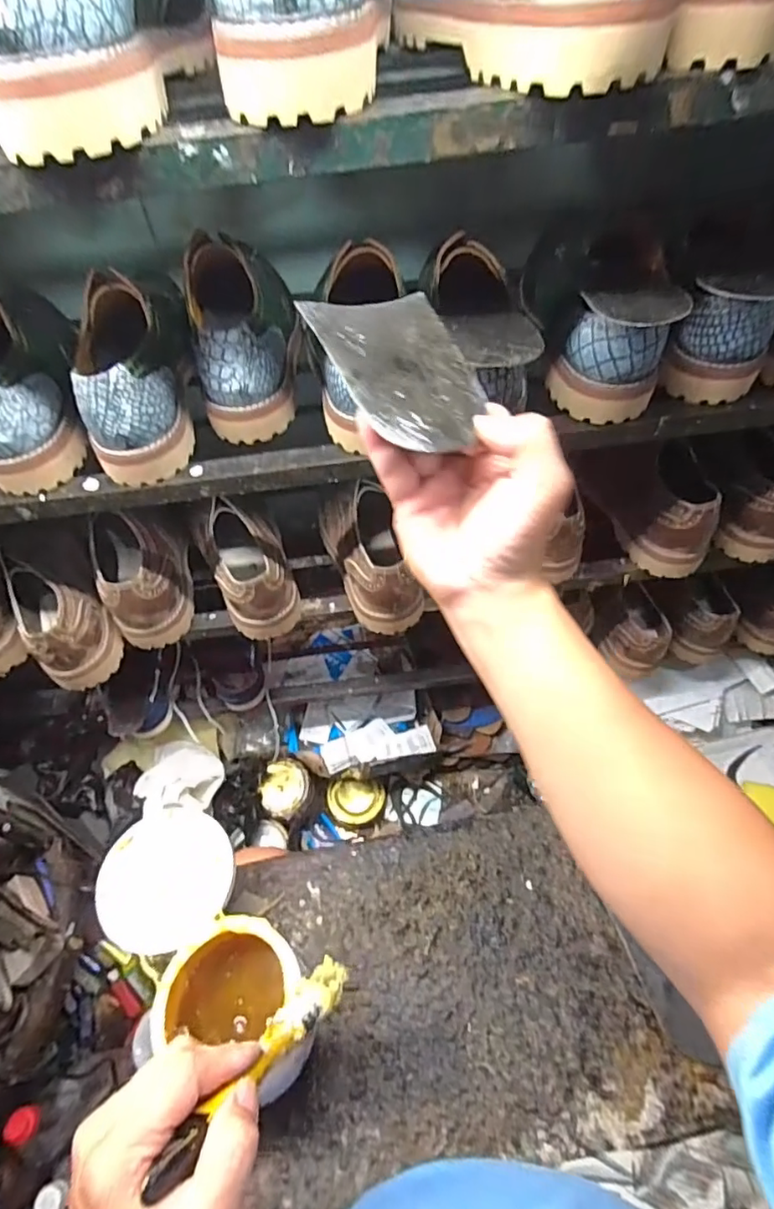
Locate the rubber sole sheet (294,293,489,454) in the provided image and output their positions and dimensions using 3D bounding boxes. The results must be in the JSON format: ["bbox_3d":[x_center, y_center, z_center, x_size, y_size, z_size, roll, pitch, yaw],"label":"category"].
[{"bbox_3d":[0.010,-0.136,0.309,0.076,0.007,0.122,-21,68,-19],"label":"rubber sole sheet"}]

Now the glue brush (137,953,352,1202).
[{"bbox_3d":[-0.069,0.260,0.316,0.025,0.157,0.012,30,102,22],"label":"glue brush"}]

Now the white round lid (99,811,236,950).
[{"bbox_3d":[-0.186,0.228,0.458,0.108,0.017,0.106,-2,55,2],"label":"white round lid"}]

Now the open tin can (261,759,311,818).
[{"bbox_3d":[-0.182,0.336,0.995,0.088,0.058,0.094,23,71,3],"label":"open tin can"}]

